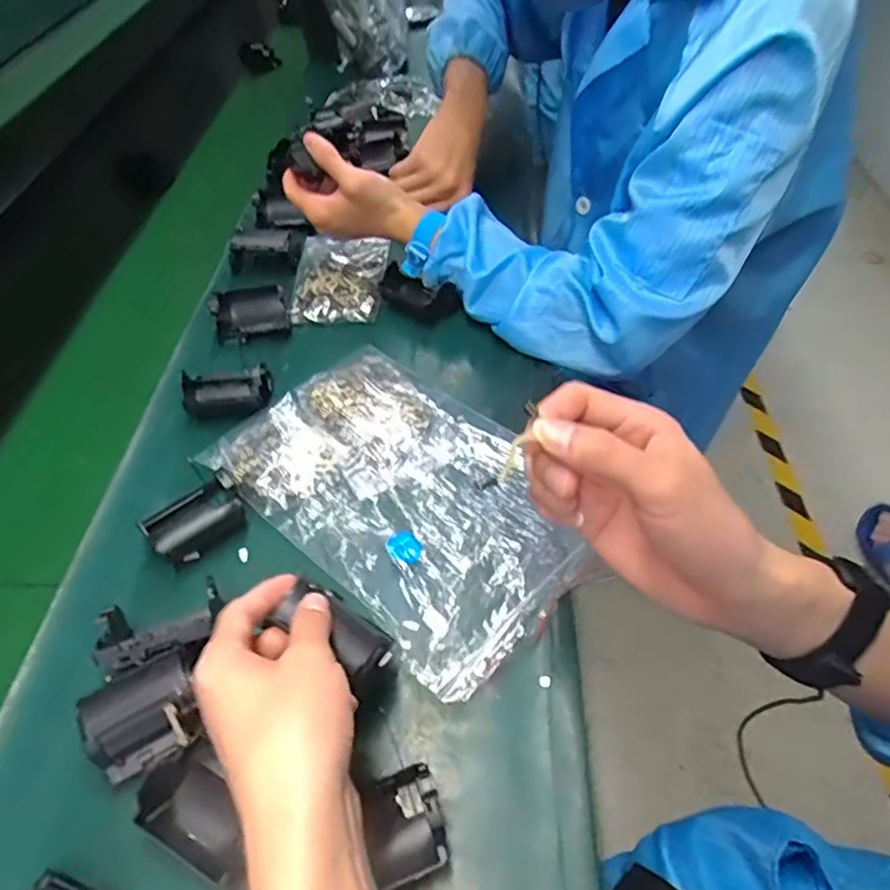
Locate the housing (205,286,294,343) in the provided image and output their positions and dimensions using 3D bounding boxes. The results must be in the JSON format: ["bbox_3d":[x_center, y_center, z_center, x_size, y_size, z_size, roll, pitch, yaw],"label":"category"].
[{"bbox_3d":[-0.190,-0.130,0.620,0.071,0.040,0.046,-10,49,-4],"label":"housing"}]

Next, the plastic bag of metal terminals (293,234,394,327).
[{"bbox_3d":[-0.110,-0.175,0.658,0.096,0.021,0.128,0,49,4],"label":"plastic bag of metal terminals"}]

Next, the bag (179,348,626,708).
[{"bbox_3d":[-0.032,0.031,0.481,0.180,0.026,0.290,-38,57,-25],"label":"bag"}]

